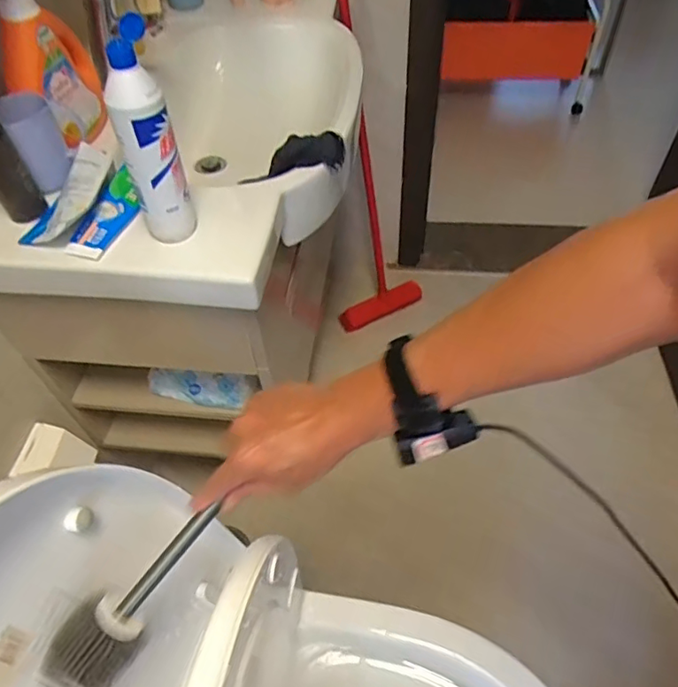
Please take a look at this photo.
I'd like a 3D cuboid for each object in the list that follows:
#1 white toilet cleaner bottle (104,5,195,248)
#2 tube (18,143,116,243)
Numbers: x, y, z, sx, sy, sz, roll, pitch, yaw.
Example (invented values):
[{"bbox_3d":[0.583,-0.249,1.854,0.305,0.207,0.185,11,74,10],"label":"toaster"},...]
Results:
[{"bbox_3d":[-0.211,-0.219,0.619,0.065,0.225,0.052,-22,53,-14],"label":"white toilet cleaner bottle"},{"bbox_3d":[-0.344,-0.187,0.709,0.063,0.028,0.153,21,76,20],"label":"tube"}]

